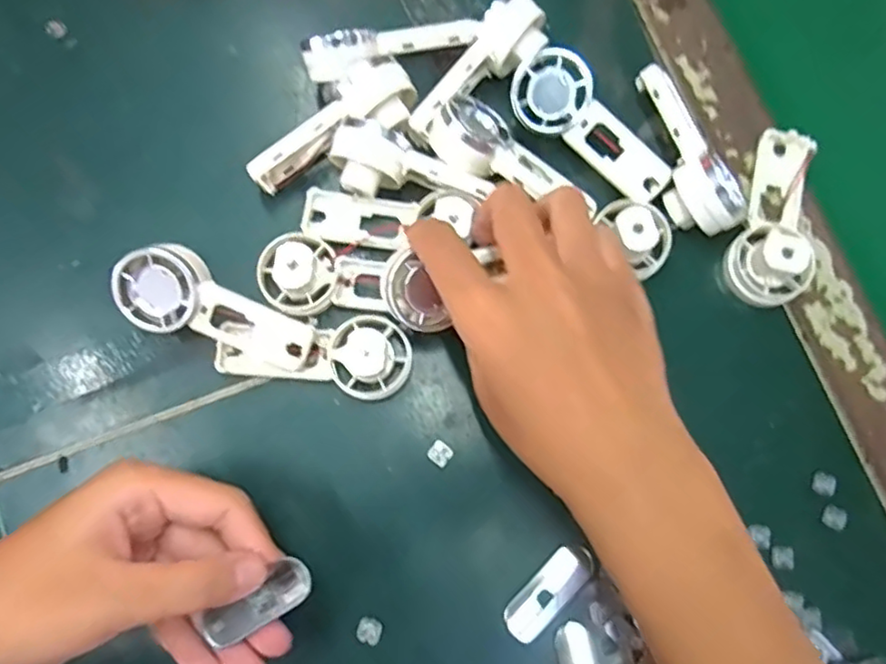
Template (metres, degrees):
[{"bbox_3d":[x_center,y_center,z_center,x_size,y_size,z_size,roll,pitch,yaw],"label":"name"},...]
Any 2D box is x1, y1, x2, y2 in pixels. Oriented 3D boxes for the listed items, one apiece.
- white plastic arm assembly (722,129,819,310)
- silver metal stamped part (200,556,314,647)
[{"bbox_3d":[0.173,-0.059,0.326,0.040,0.032,0.093,21,79,3],"label":"white plastic arm assembly"},{"bbox_3d":[-0.071,0.106,0.252,0.045,0.007,0.017,-34,81,-1],"label":"silver metal stamped part"}]

